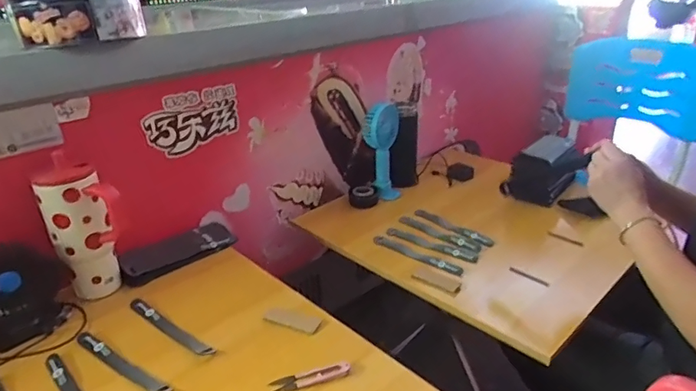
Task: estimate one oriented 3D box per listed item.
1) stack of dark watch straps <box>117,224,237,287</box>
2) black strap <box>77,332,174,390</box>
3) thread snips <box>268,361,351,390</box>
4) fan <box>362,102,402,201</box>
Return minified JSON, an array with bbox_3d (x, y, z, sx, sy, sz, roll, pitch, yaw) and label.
[{"bbox_3d":[-0.304,0.097,0.860,0.204,0.040,0.073,-24,30,-39],"label":"stack of dark watch straps"},{"bbox_3d":[-0.307,0.223,0.639,0.195,0.014,0.023,11,27,33],"label":"black strap"},{"bbox_3d":[-0.047,0.228,0.600,0.100,0.010,0.021,-12,24,-16],"label":"thread snips"},{"bbox_3d":[0.076,-0.099,1.089,0.076,0.215,0.078,2,24,16],"label":"fan"}]

